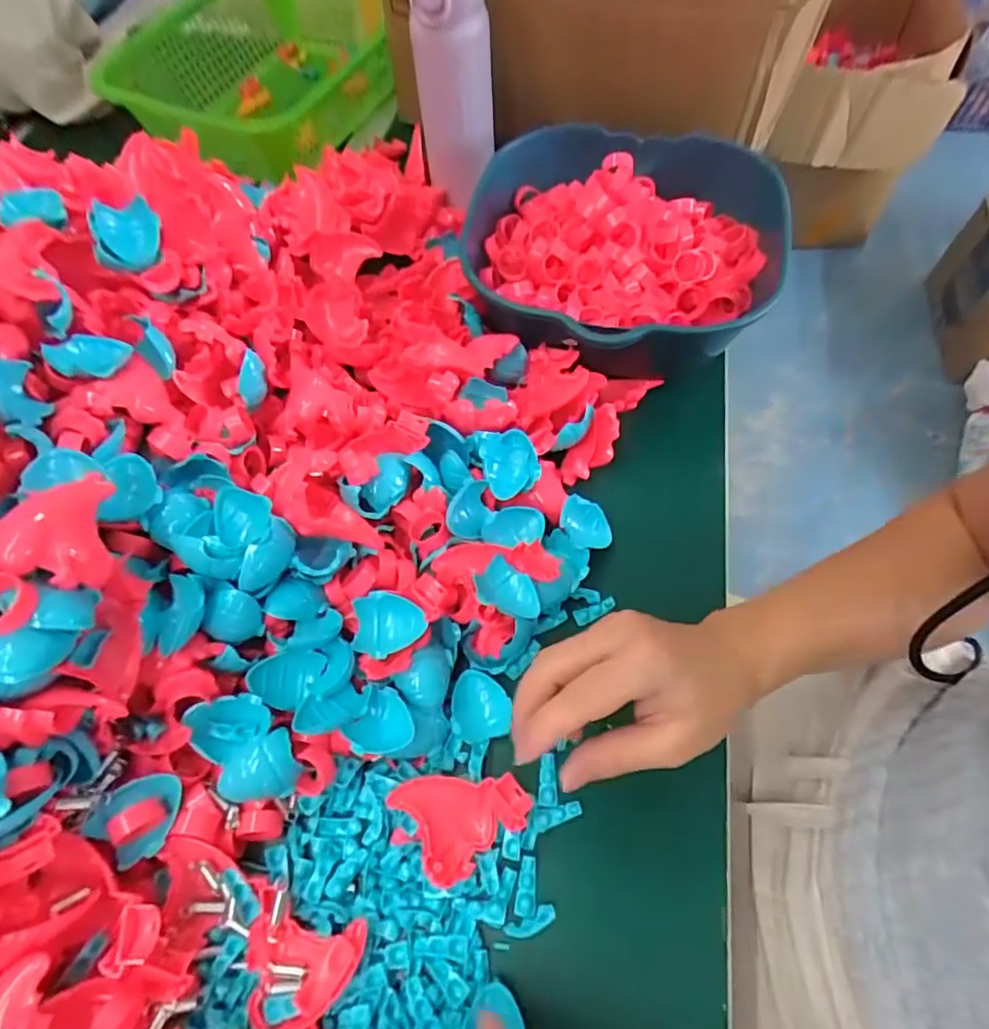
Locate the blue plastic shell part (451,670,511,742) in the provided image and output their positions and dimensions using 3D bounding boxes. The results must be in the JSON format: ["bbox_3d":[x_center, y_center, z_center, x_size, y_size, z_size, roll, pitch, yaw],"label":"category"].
[{"bbox_3d":[-0.009,0.124,0.376,0.037,0.011,0.041,5,61,4],"label":"blue plastic shell part"}]

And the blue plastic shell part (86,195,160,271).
[{"bbox_3d":[-0.252,-0.190,0.399,0.040,0.013,0.050,-6,80,-22],"label":"blue plastic shell part"}]

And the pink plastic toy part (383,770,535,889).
[{"bbox_3d":[-0.018,0.169,0.337,0.065,0.019,0.057,-32,65,-15],"label":"pink plastic toy part"}]

